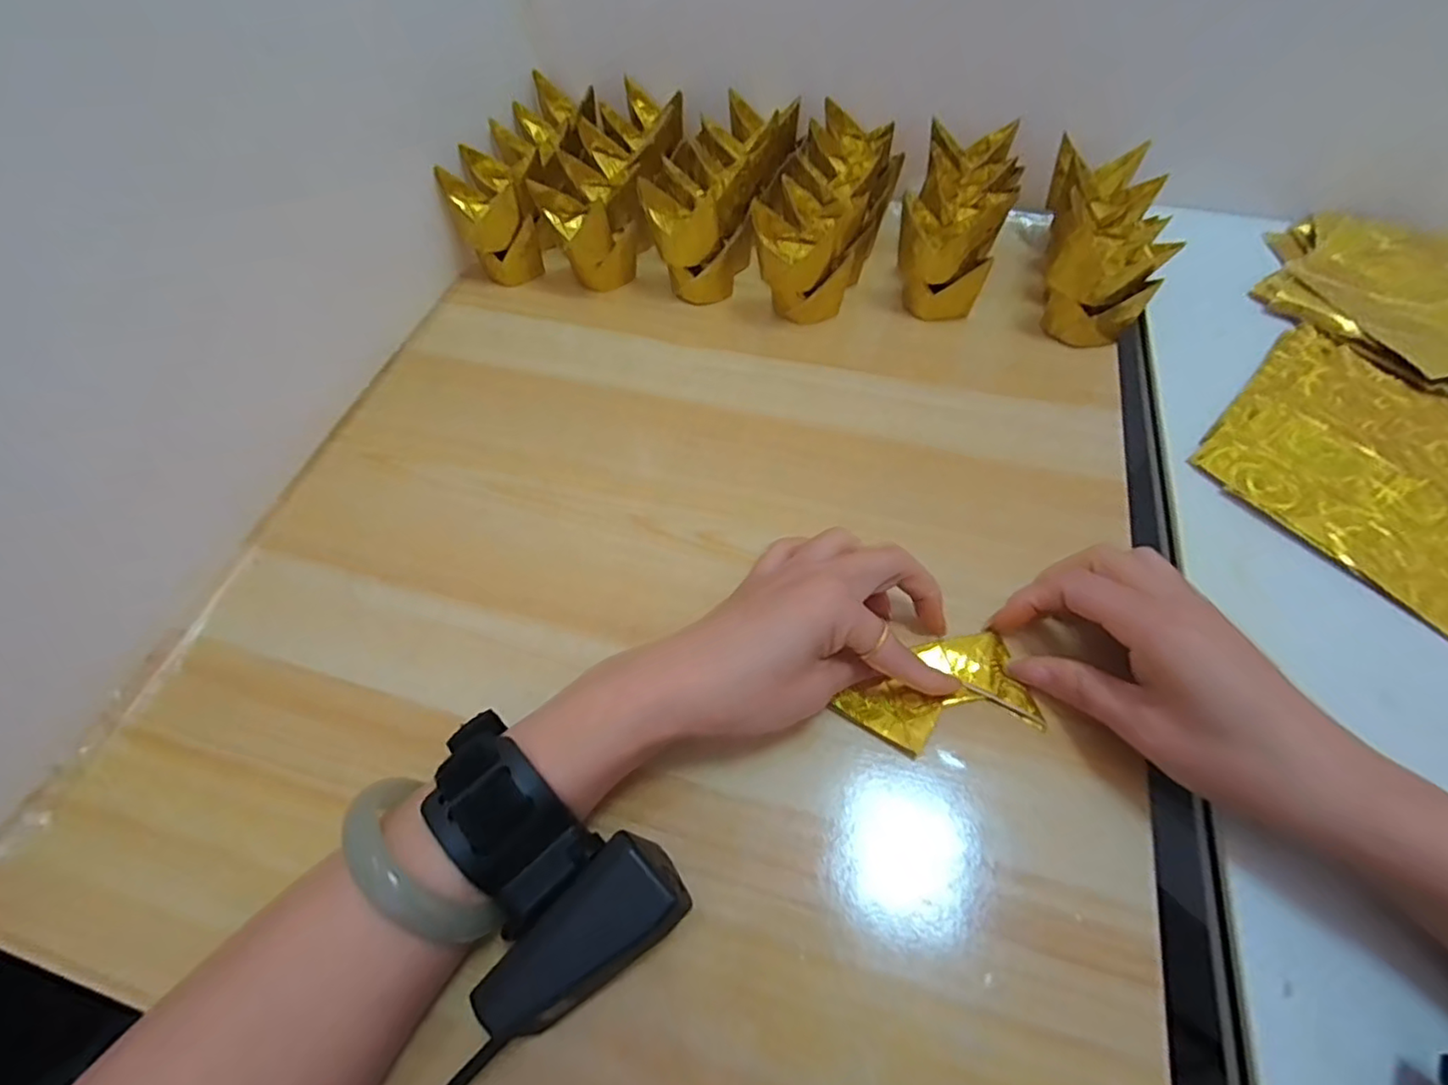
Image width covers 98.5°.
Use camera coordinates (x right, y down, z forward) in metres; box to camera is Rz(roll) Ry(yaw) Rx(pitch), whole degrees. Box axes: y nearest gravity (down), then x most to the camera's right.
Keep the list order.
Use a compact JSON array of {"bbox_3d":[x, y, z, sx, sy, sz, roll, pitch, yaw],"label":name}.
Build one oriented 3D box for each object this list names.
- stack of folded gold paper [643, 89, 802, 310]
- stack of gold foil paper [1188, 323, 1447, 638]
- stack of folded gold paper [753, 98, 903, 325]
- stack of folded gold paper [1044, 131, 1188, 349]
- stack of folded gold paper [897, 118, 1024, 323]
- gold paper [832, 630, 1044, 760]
[{"bbox_3d":[0.000,-0.252,0.450,0.084,0.060,0.163,11,58,11],"label":"stack of folded gold paper"},{"bbox_3d":[0.353,-0.039,0.321,0.155,0.008,0.166,-35,61,-17],"label":"stack of gold foil paper"},{"bbox_3d":[0.077,-0.237,0.439,0.073,0.062,0.178,13,59,12],"label":"stack of folded gold paper"},{"bbox_3d":[0.241,-0.197,0.409,0.066,0.066,0.131,9,58,10],"label":"stack of folded gold paper"},{"bbox_3d":[0.159,-0.219,0.424,0.065,0.060,0.143,15,59,13],"label":"stack of folded gold paper"},{"bbox_3d":[0.093,0.069,0.277,0.082,0.007,0.046,-16,57,-9],"label":"gold paper"}]

